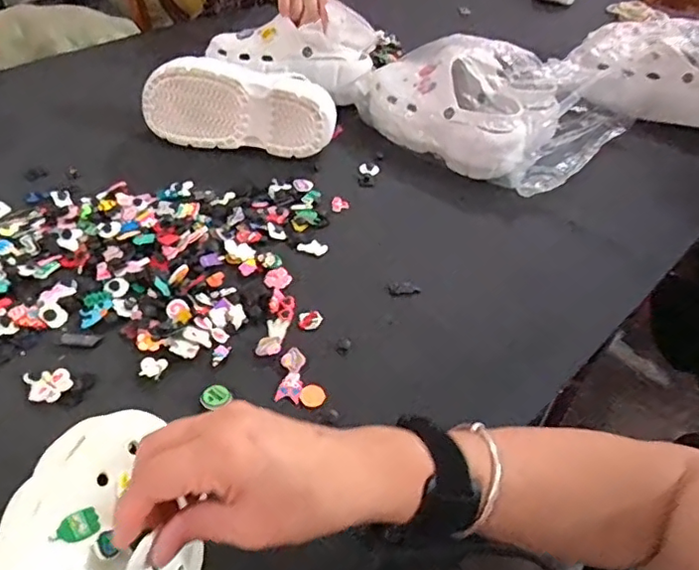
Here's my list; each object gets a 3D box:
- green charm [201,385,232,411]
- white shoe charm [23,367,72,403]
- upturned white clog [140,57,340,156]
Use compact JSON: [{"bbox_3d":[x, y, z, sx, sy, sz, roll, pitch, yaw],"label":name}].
[{"bbox_3d":[-0.119,0.100,0.508,0.026,0.005,0.023,-16,47,-21],"label":"green charm"},{"bbox_3d":[-0.268,0.087,0.508,0.036,0.008,0.041,-21,50,-26],"label":"white shoe charm"},{"bbox_3d":[-0.149,-0.256,0.794,0.267,0.109,0.092,11,43,5],"label":"upturned white clog"}]

